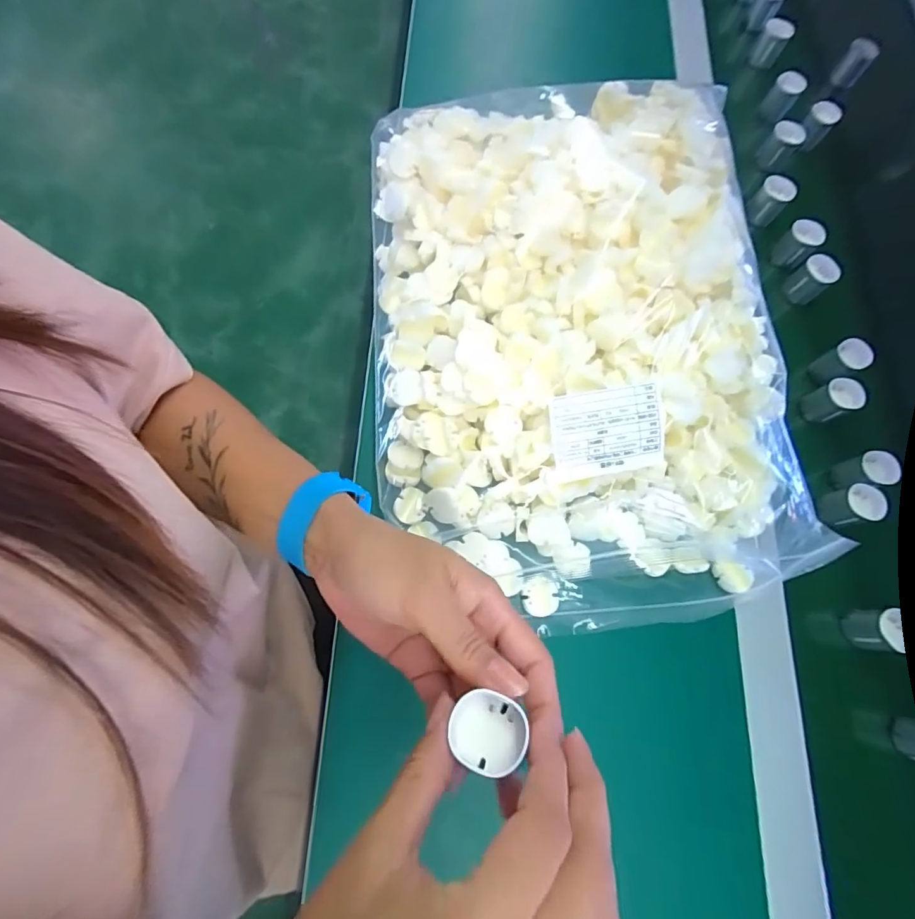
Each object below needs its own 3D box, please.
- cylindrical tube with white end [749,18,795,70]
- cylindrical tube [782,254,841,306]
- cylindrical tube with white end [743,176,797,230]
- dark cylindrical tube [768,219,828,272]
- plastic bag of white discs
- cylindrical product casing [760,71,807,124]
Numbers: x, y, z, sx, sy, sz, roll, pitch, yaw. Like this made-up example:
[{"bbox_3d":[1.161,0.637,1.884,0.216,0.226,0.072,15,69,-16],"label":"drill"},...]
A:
[{"bbox_3d":[0.360,-0.479,0.576,0.031,0.039,0.032,1,74,-2],"label":"cylindrical tube with white end"},{"bbox_3d":[0.332,-0.169,0.472,0.026,0.037,0.031,-43,80,-13],"label":"cylindrical tube"},{"bbox_3d":[0.311,-0.258,0.498,0.026,0.039,0.030,-43,80,-13],"label":"cylindrical tube with white end"},{"bbox_3d":[0.327,-0.207,0.482,0.029,0.041,0.023,41,76,9],"label":"dark cylindrical tube"},{"bbox_3d":[0.082,-0.110,0.390,0.310,0.081,0.456,-9,74,-5],"label":"plastic bag of white discs"},{"bbox_3d":[0.349,-0.390,0.539,0.030,0.041,0.026,37,76,8],"label":"cylindrical product casing"}]

